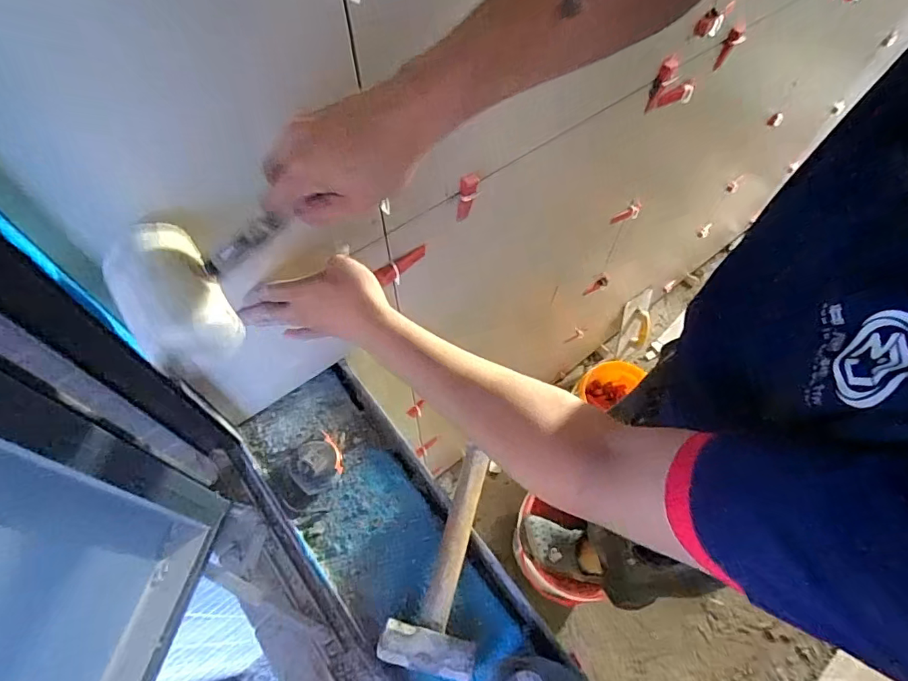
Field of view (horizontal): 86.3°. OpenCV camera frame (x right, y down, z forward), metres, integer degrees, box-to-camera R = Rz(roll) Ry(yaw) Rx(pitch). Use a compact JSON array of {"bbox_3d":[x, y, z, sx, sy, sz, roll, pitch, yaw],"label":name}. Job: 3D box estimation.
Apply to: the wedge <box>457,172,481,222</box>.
[{"bbox_3d":[0.018,-0.184,0.637,0.026,0.073,0.019,-2,60,-2],"label":"wedge"}]

